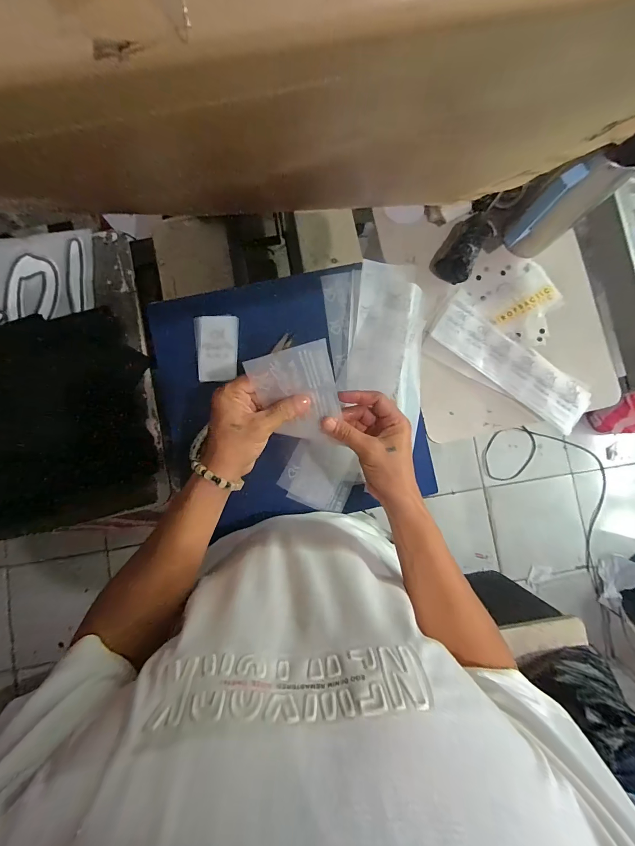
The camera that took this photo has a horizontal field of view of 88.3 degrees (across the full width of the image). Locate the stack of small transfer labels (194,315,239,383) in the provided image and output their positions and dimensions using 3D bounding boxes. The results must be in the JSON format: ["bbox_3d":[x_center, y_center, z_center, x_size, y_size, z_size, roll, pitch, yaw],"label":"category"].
[{"bbox_3d":[-0.154,-0.113,0.496,0.064,0.012,0.099,0,84,-2],"label":"stack of small transfer labels"}]

